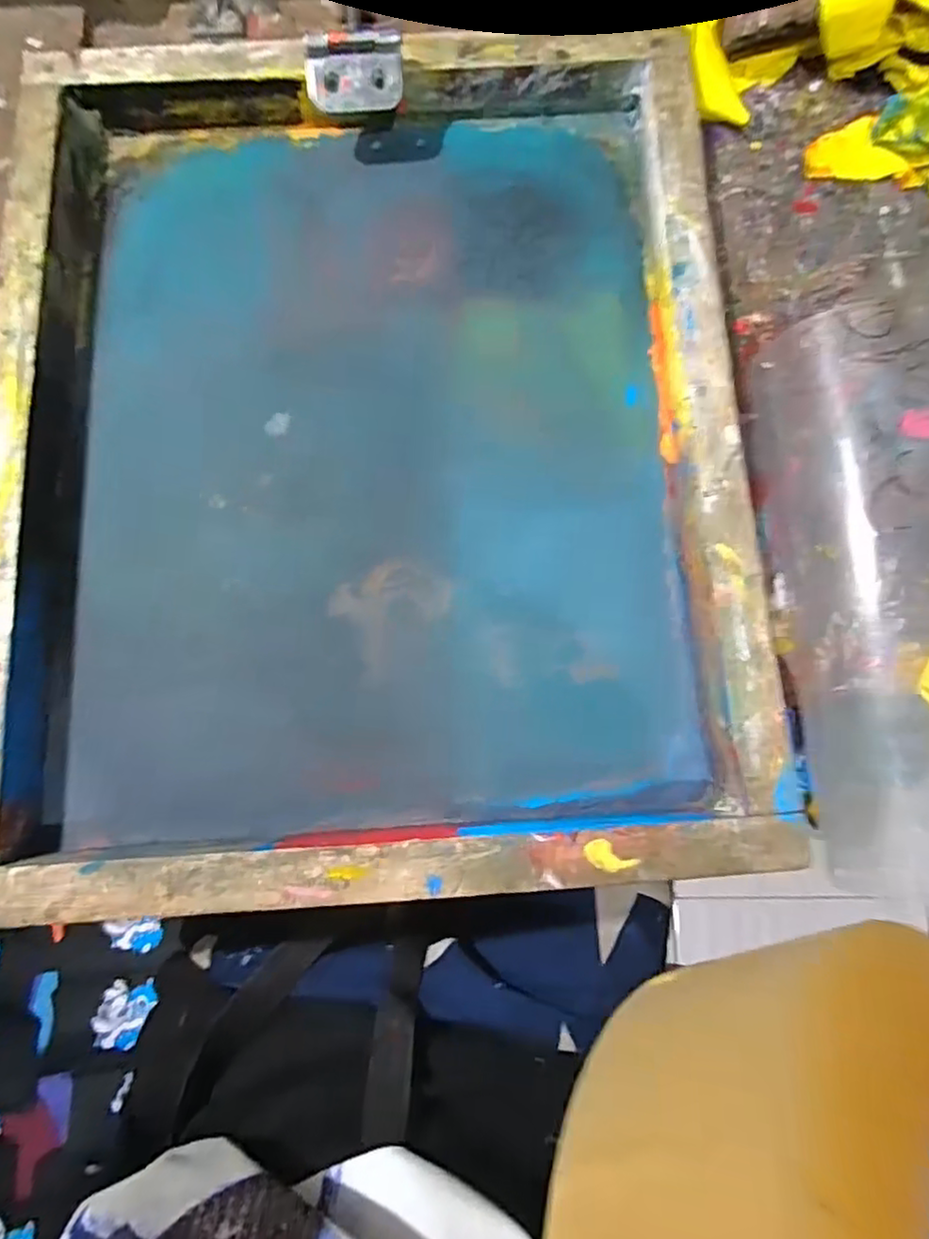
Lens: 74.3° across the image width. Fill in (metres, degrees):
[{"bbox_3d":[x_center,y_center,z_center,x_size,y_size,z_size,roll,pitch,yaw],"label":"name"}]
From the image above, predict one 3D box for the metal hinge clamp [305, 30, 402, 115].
[{"bbox_3d":[-0.074,-0.369,0.413,0.062,0.021,0.040,3,81,0],"label":"metal hinge clamp"}]

